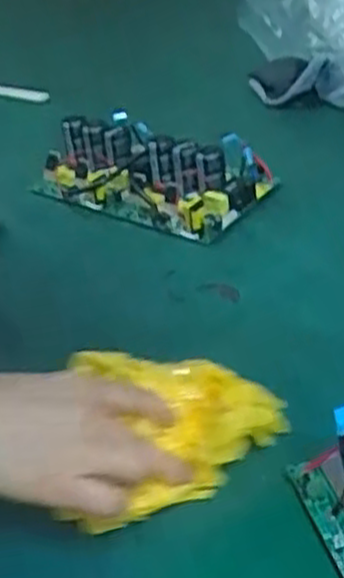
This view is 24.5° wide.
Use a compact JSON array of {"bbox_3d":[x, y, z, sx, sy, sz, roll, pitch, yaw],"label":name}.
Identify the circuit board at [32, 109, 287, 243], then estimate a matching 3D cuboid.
[{"bbox_3d":[-0.027,-0.133,0.845,0.248,0.065,0.139,19,42,31],"label":"circuit board"}]

